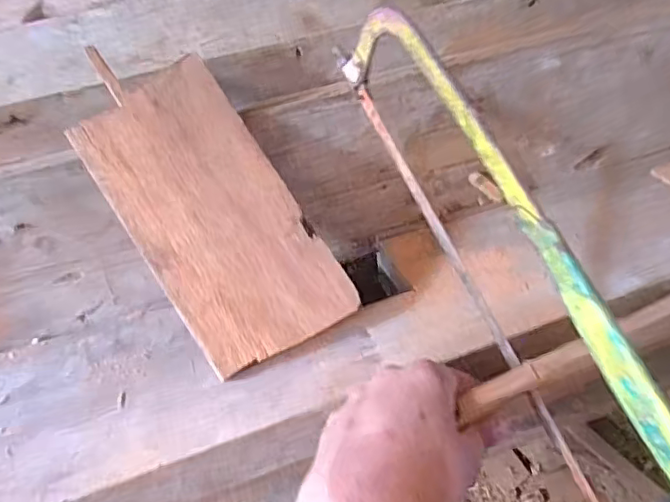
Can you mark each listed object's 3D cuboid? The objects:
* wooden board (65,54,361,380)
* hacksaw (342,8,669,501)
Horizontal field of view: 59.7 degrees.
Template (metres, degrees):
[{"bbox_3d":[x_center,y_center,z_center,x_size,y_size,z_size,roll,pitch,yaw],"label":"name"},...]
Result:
[{"bbox_3d":[-0.084,-0.026,0.401,0.107,0.006,0.210,-32,84,-16],"label":"wooden board"},{"bbox_3d":[0.109,0.038,0.313,0.015,0.102,0.428,-21,67,-15],"label":"hacksaw"}]

